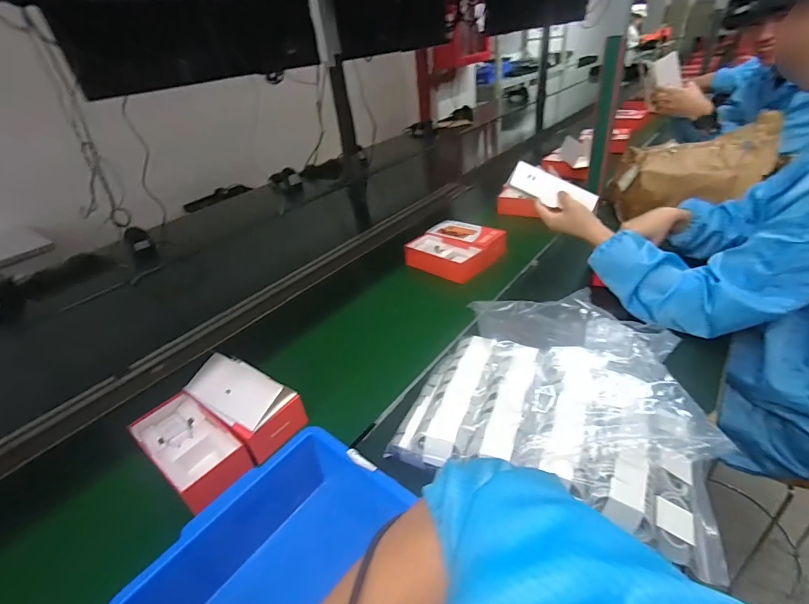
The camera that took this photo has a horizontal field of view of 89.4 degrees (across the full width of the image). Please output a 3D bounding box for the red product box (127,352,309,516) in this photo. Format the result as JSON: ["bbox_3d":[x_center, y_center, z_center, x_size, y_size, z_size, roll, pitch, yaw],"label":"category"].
[{"bbox_3d":[-0.277,0.172,0.597,0.202,0.084,0.190,20,42,34],"label":"red product box"}]

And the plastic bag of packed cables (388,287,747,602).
[{"bbox_3d":[0.228,0.111,0.597,0.361,0.068,0.400,11,37,24],"label":"plastic bag of packed cables"}]

